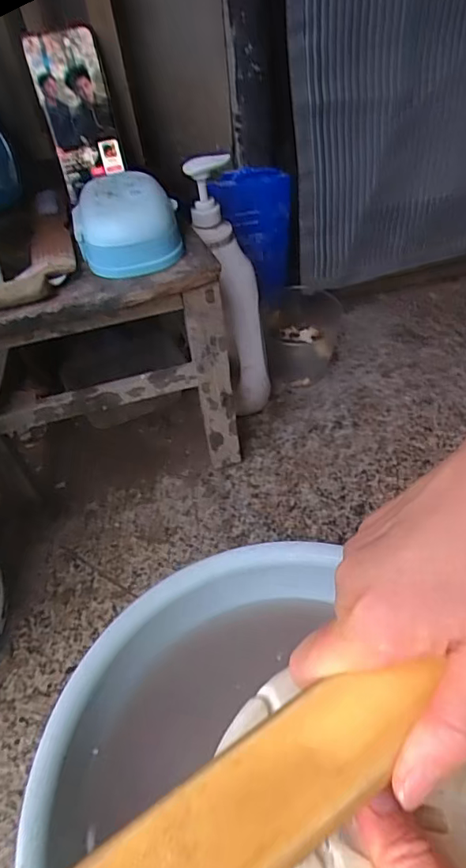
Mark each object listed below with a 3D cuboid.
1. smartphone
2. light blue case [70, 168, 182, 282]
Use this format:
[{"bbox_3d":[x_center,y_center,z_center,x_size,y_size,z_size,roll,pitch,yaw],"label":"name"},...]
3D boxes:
[{"bbox_3d":[-0.165,-0.343,0.562,0.071,0.146,0.009,-14,21,-1],"label":"smartphone"},{"bbox_3d":[-0.100,-0.200,0.497,0.098,0.051,0.111,-14,47,-6],"label":"light blue case"}]

